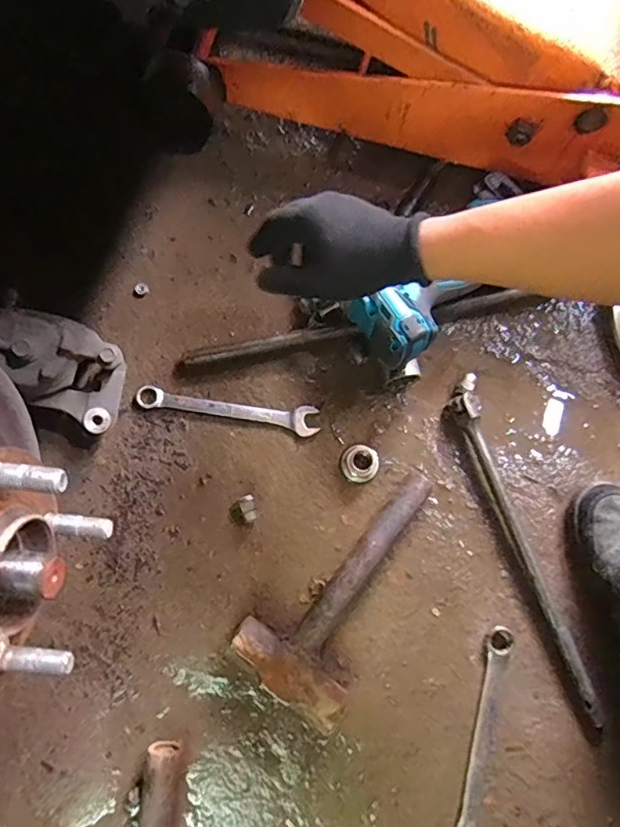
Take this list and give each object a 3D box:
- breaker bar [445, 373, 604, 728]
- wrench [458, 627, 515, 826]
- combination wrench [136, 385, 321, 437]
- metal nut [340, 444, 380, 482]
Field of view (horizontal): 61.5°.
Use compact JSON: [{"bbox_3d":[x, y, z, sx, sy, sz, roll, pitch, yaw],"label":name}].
[{"bbox_3d":[0.220,0.136,0.557,0.040,0.027,0.370,-16,78,-5],"label":"breaker bar"},{"bbox_3d":[0.174,0.331,0.519,0.033,0.008,0.224,17,77,2],"label":"wrench"},{"bbox_3d":[-0.092,-0.006,0.589,0.202,0.010,0.031,8,77,0],"label":"combination wrench"},{"bbox_3d":[0.056,0.055,0.582,0.043,0.017,0.042,0,77,-1],"label":"metal nut"}]

